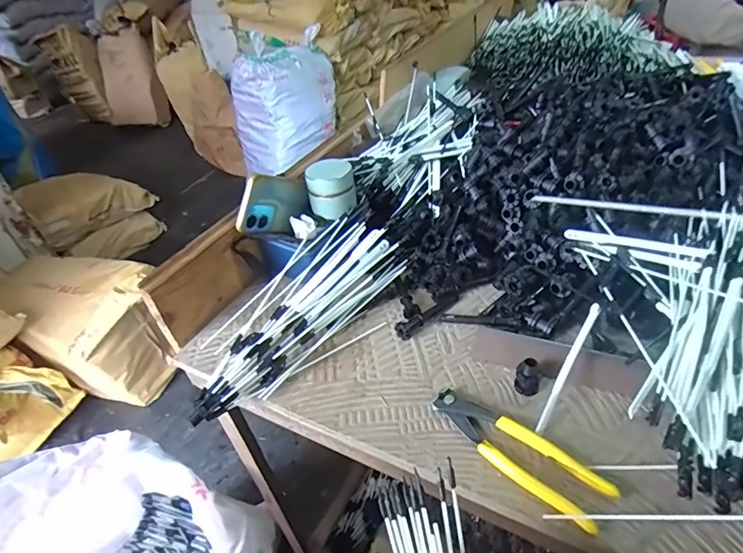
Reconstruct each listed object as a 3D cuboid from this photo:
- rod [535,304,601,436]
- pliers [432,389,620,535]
[{"bbox_3d":[0.184,0.085,0.438,0.009,0.010,0.137,23,72,32],"label":"rod"},{"bbox_3d":[0.125,0.150,0.408,0.047,0.014,0.158,-35,47,-29],"label":"pliers"}]

